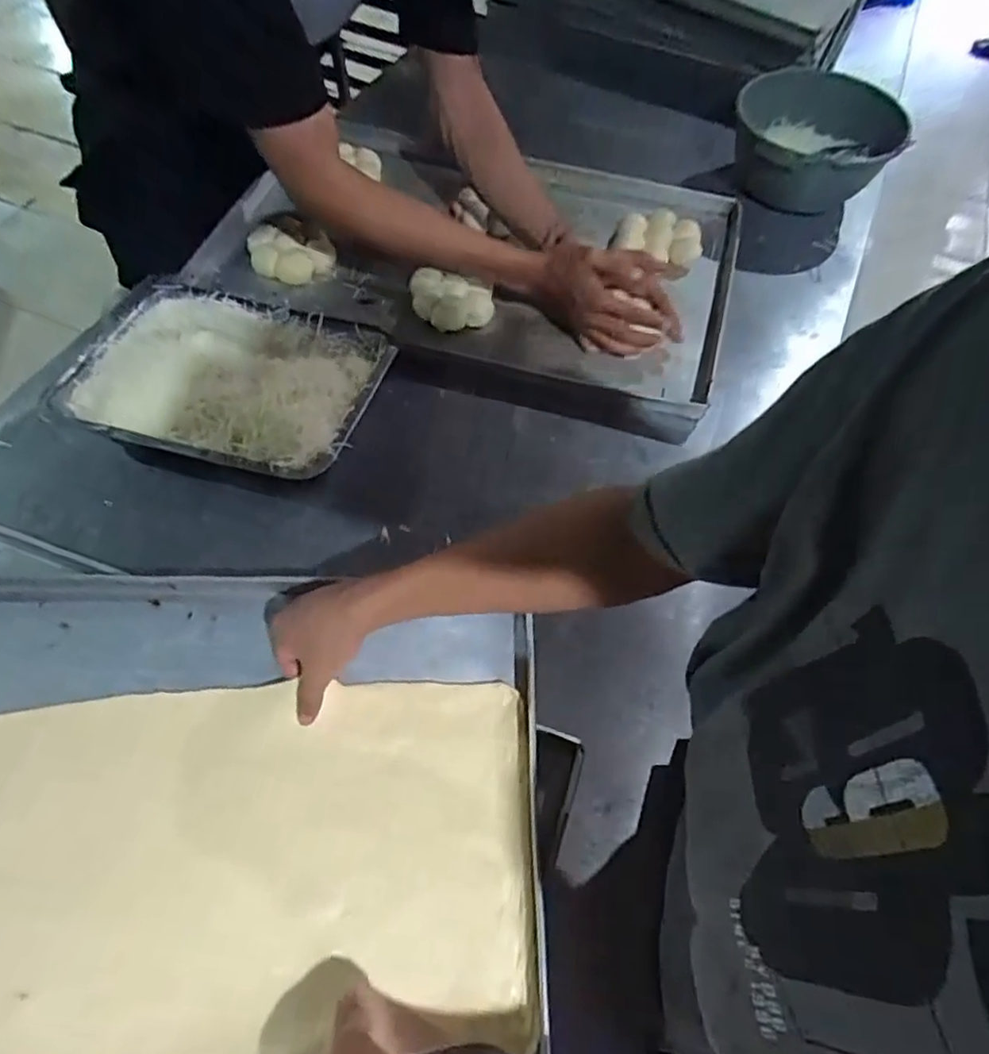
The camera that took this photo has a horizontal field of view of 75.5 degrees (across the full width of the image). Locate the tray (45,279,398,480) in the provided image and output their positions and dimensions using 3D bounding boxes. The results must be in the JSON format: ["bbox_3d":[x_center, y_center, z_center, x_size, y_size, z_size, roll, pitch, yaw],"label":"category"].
[{"bbox_3d":[-0.308,-0.194,0.726,0.343,0.073,0.251,16,60,7],"label":"tray"}]

